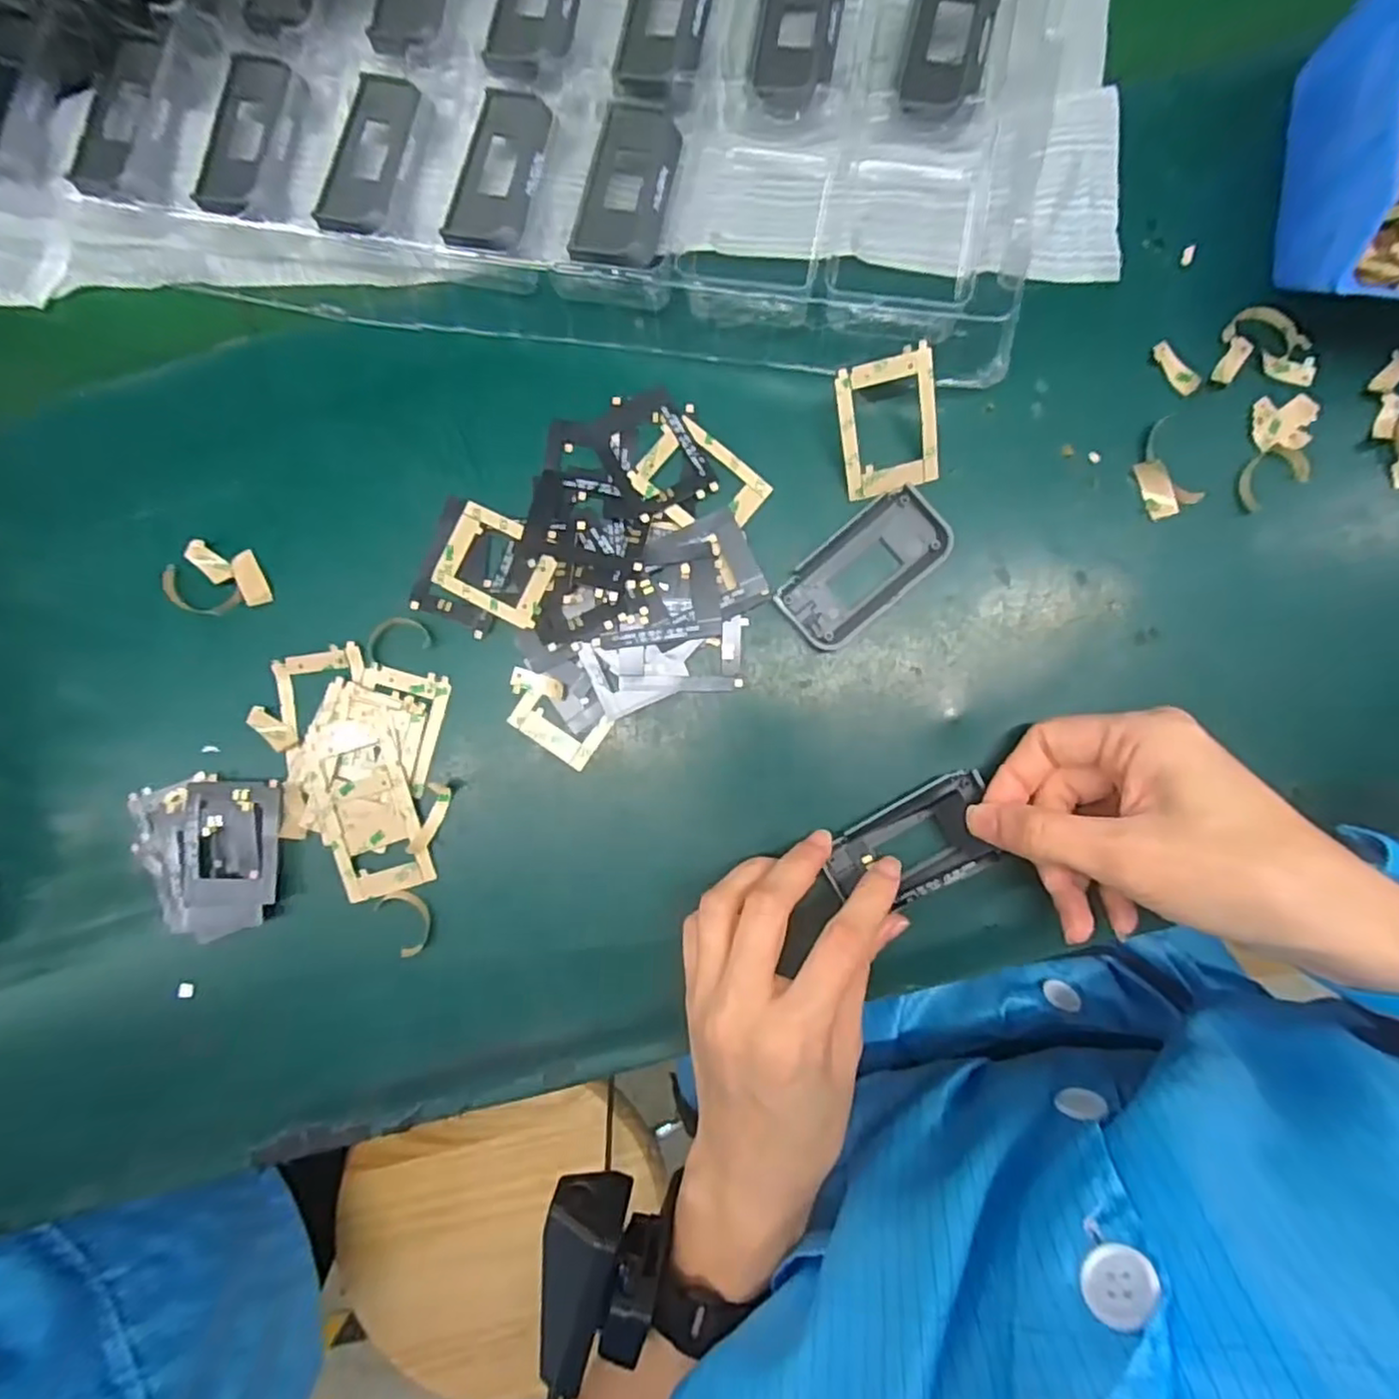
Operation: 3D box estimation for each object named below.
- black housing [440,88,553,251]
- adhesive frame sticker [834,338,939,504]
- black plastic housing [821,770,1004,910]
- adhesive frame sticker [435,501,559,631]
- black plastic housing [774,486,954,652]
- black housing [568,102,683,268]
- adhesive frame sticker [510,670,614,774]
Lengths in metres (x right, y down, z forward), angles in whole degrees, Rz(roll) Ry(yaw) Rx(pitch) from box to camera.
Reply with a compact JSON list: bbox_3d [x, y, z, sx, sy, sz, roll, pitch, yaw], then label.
[{"bbox_3d":[-0.087,-0.233,0.301,0.034,0.011,0.078,13,89,2],"label":"black housing"},{"bbox_3d":[0.079,-0.115,0.286,0.039,0.004,0.054,-13,115,5],"label":"adhesive frame sticker"},{"bbox_3d":[0.091,0.063,0.290,0.073,0.013,0.037,-28,88,1],"label":"black plastic housing"},{"bbox_3d":[-0.088,-0.059,0.298,0.053,0.004,0.040,25,92,12],"label":"adhesive frame sticker"},{"bbox_3d":[0.071,-0.055,0.295,0.075,0.008,0.038,-42,87,0],"label":"black plastic housing"},{"bbox_3d":[-0.031,-0.220,0.294,0.038,0.012,0.075,11,89,2],"label":"black housing"},{"bbox_3d":[-0.065,0.007,0.301,0.048,0.004,0.027,36,90,3],"label":"adhesive frame sticker"}]

